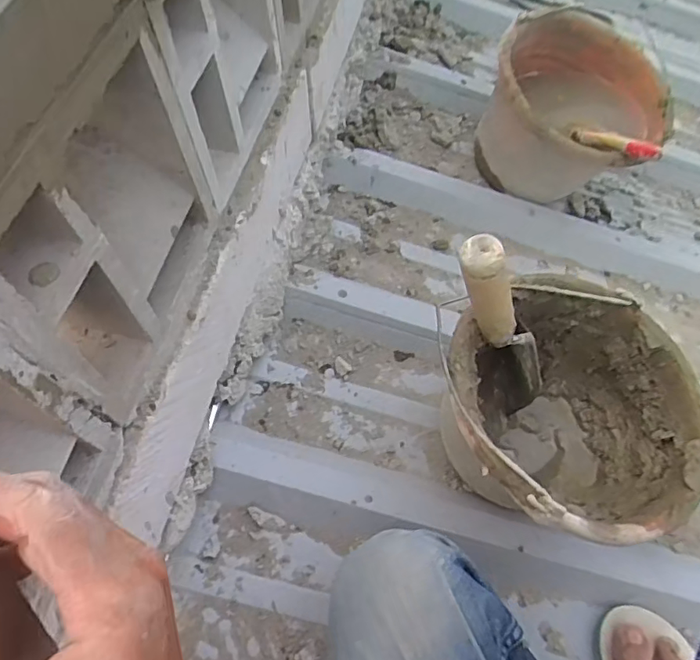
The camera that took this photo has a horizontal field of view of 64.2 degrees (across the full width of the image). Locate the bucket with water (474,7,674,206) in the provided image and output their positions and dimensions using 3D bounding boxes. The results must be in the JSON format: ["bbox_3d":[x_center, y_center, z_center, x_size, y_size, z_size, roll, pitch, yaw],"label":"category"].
[{"bbox_3d":[0.295,-0.274,0.742,0.214,0.196,0.240,31,66,18],"label":"bucket with water"}]

